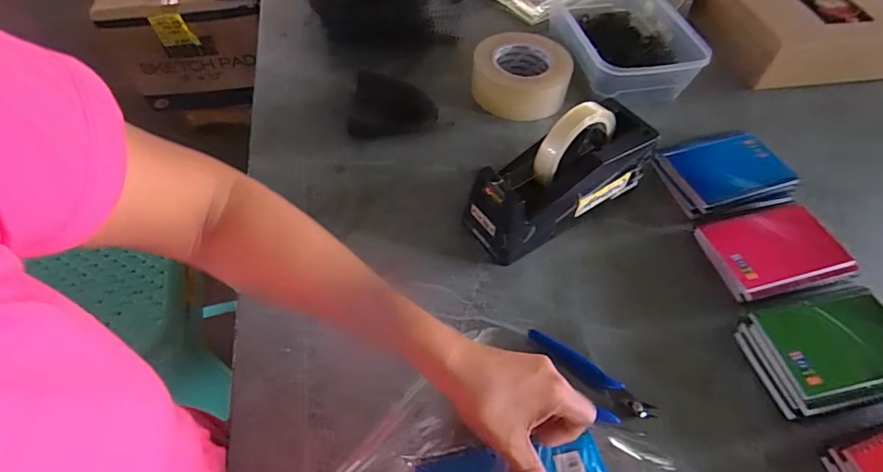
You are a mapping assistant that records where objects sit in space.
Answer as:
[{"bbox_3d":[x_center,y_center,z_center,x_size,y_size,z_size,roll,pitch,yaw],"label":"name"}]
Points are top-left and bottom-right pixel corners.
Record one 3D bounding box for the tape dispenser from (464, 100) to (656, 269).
[{"bbox_3d":[0.123,-0.059,0.494,0.201,0.122,0.077,-30,61,-20],"label":"tape dispenser"}]

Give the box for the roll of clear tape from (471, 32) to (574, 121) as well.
[{"bbox_3d":[0.110,-0.219,0.653,0.124,0.060,0.119,2,53,-2],"label":"roll of clear tape"}]

